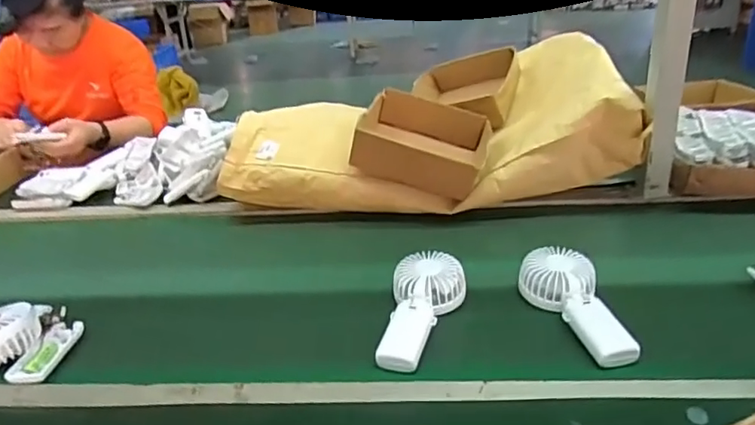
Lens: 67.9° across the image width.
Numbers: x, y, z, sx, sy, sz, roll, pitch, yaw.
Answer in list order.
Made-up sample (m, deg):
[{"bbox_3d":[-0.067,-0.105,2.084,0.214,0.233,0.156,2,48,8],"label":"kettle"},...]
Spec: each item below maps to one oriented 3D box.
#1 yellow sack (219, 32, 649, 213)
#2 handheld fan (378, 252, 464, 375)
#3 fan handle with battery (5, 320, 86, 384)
[{"bbox_3d":[0.069,-0.154,0.988,0.651,0.184,0.336,-5,26,-1],"label":"yellow sack"},{"bbox_3d":[0.048,0.114,0.651,0.085,0.035,0.176,8,42,20],"label":"handheld fan"},{"bbox_3d":[-0.380,0.158,0.649,0.046,0.014,0.105,-2,26,5],"label":"fan handle with battery"}]

